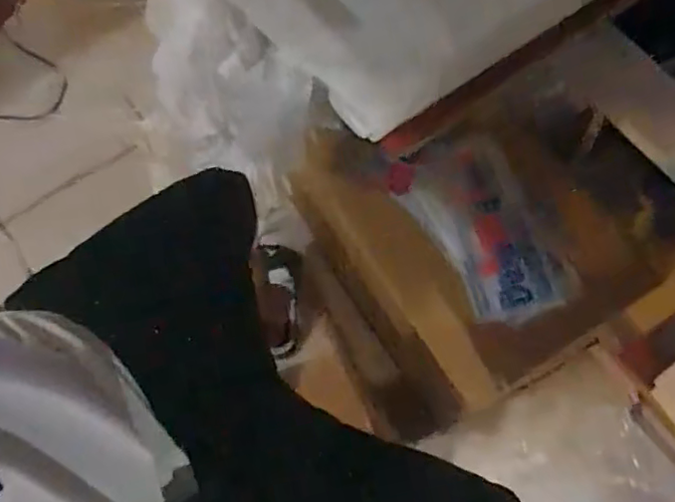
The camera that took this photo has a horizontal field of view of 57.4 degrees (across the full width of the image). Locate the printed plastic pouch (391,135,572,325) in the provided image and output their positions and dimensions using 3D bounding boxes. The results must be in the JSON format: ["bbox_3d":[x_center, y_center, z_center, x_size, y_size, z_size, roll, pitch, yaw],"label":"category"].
[{"bbox_3d":[0.183,-0.025,0.794,0.136,0.015,0.245,-29,78,19],"label":"printed plastic pouch"}]

